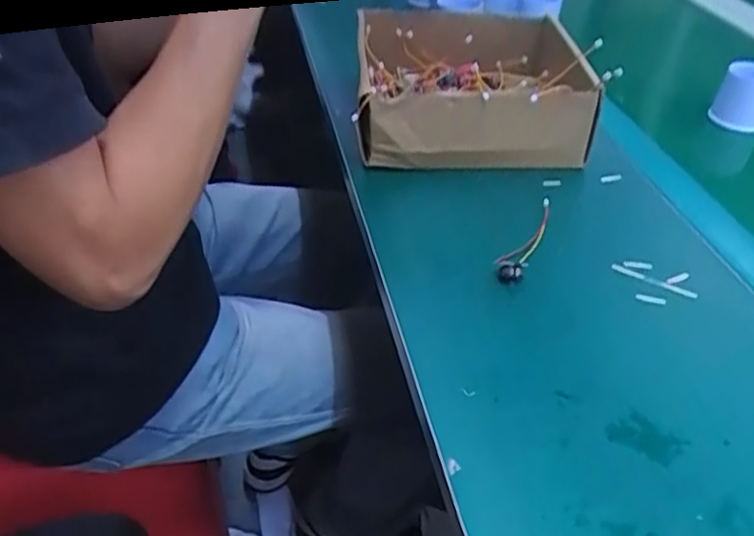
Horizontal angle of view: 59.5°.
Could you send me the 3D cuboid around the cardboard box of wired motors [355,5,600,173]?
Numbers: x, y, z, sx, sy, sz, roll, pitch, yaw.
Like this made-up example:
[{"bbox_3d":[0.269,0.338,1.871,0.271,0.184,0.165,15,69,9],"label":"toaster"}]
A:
[{"bbox_3d":[0.077,-0.161,0.591,0.192,0.082,0.180,-4,41,-2],"label":"cardboard box of wired motors"}]

